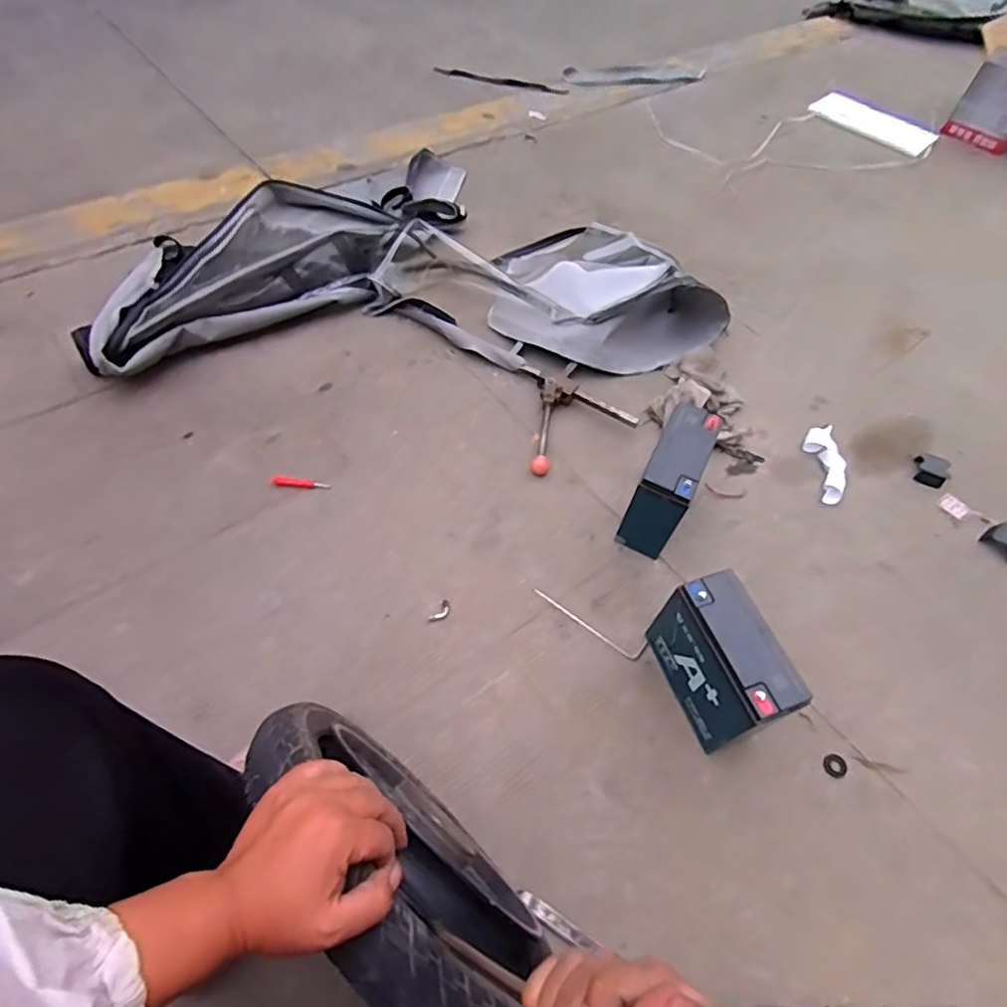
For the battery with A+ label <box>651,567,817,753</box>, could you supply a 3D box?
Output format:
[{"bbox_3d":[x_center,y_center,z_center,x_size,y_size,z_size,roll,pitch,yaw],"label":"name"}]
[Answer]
[{"bbox_3d":[0.277,0.207,0.763,0.086,0.170,0.184,-14,58,-14],"label":"battery with A+ label"}]

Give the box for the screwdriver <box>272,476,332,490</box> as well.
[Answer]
[{"bbox_3d":[-0.330,-0.033,0.963,0.089,0.008,0.016,7,54,-17],"label":"screwdriver"}]

